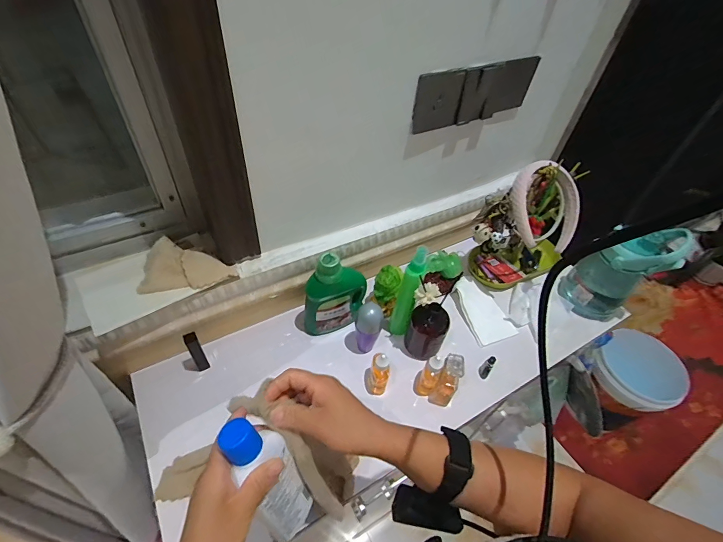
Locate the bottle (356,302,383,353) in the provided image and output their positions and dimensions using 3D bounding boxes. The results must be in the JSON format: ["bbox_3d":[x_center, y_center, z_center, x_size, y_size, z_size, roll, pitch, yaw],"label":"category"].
[{"bbox_3d":[0.010,0.100,0.637,0.042,0.104,0.036,11,49,3],"label":"bottle"}]

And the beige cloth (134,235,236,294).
[{"bbox_3d":[-0.271,-0.007,0.576,0.132,0.052,0.072,-6,50,-12],"label":"beige cloth"}]

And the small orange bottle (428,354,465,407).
[{"bbox_3d":[0.136,0.177,0.584,0.032,0.101,0.025,21,30,11],"label":"small orange bottle"}]

